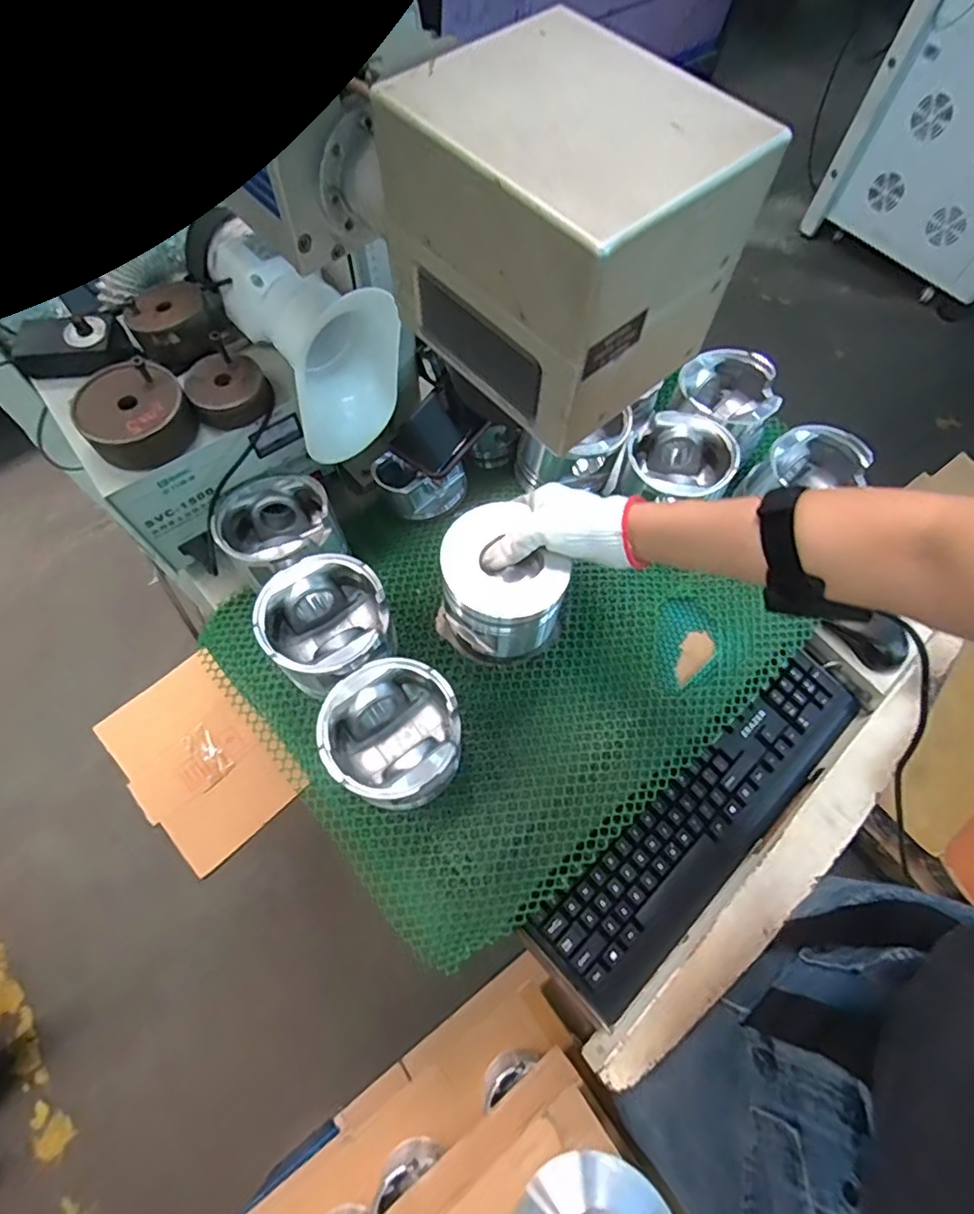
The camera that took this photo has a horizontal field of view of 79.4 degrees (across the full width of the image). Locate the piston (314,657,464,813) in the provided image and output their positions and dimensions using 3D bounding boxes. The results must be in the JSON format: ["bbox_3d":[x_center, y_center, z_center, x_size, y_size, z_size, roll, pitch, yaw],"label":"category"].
[{"bbox_3d":[-0.078,0.114,0.506,0.109,0.106,0.103,-2,64,-3],"label":"piston"}]

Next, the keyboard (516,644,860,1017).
[{"bbox_3d":[0.244,0.219,0.623,0.441,0.033,0.127,-37,71,-18],"label":"keyboard"}]

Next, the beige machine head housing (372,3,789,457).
[{"bbox_3d":[0.024,-0.145,0.233,0.113,0.099,0.111,-39,71,-19],"label":"beige machine head housing"}]

